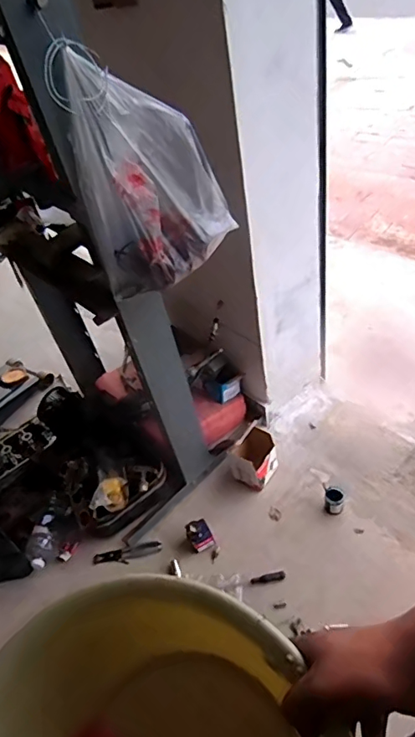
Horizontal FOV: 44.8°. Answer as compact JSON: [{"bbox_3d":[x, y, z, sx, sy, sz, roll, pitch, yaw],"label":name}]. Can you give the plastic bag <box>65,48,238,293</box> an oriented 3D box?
[{"bbox_3d":[-0.098,-0.361,0.992,0.284,0.423,0.086,-22,44,-10],"label":"plastic bag"}]

